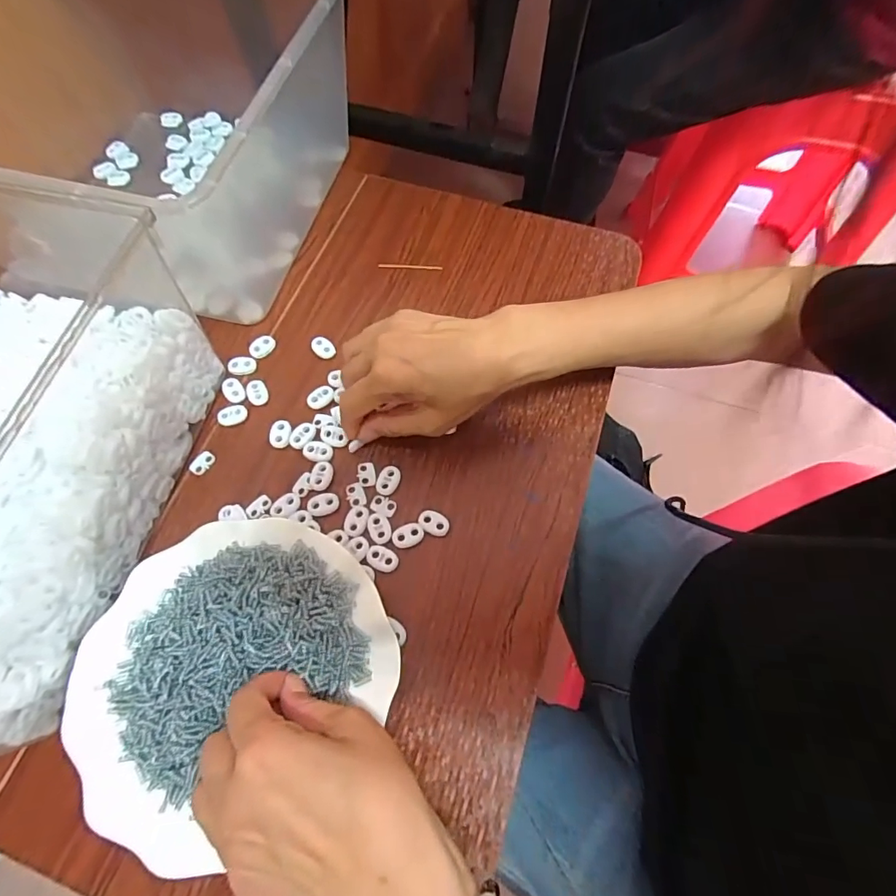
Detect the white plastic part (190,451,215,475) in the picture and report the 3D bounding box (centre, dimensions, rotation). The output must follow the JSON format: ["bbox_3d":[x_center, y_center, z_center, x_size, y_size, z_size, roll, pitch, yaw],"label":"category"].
[{"bbox_3d":[-0.189,0.011,0.361,0.013,0.004,0.020,37,71,13],"label":"white plastic part"}]

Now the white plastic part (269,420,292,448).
[{"bbox_3d":[-0.131,-0.011,0.364,0.016,0.005,0.022,2,67,0],"label":"white plastic part"}]

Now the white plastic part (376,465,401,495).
[{"bbox_3d":[-0.045,0.024,0.350,0.016,0.004,0.023,18,68,6],"label":"white plastic part"}]

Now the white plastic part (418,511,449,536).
[{"bbox_3d":[-0.010,0.054,0.336,0.023,0.004,0.015,24,69,8],"label":"white plastic part"}]

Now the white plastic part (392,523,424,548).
[{"bbox_3d":[-0.029,0.062,0.332,0.022,0.004,0.016,-18,69,-8],"label":"white plastic part"}]

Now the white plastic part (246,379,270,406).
[{"bbox_3d":[-0.155,-0.046,0.381,0.017,0.004,0.022,-17,69,-8],"label":"white plastic part"}]

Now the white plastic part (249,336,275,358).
[{"bbox_3d":[-0.157,-0.086,0.398,0.016,0.006,0.023,40,72,14],"label":"white plastic part"}]

